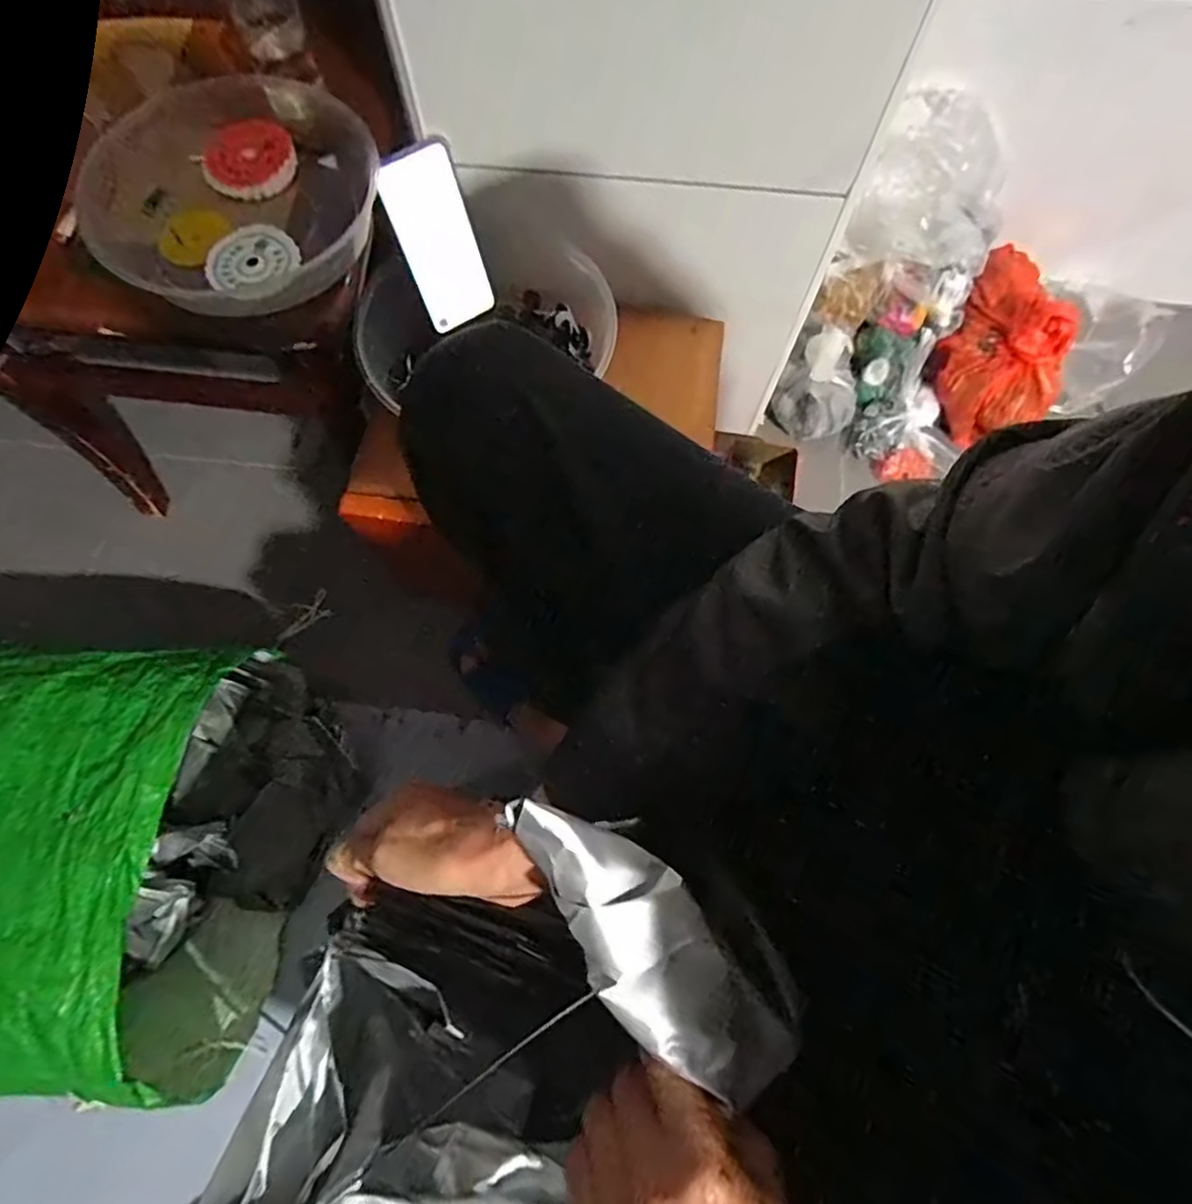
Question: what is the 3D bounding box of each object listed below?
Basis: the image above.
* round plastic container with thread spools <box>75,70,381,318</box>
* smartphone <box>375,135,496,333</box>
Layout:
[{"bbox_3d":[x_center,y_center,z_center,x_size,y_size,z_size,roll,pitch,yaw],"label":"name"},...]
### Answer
[{"bbox_3d":[-0.308,-0.335,0.540,0.218,0.058,0.212,-1,71,2],"label":"round plastic container with thread spools"},{"bbox_3d":[-0.148,-0.342,0.617,0.073,0.160,0.009,-30,54,-9],"label":"smartphone"}]

